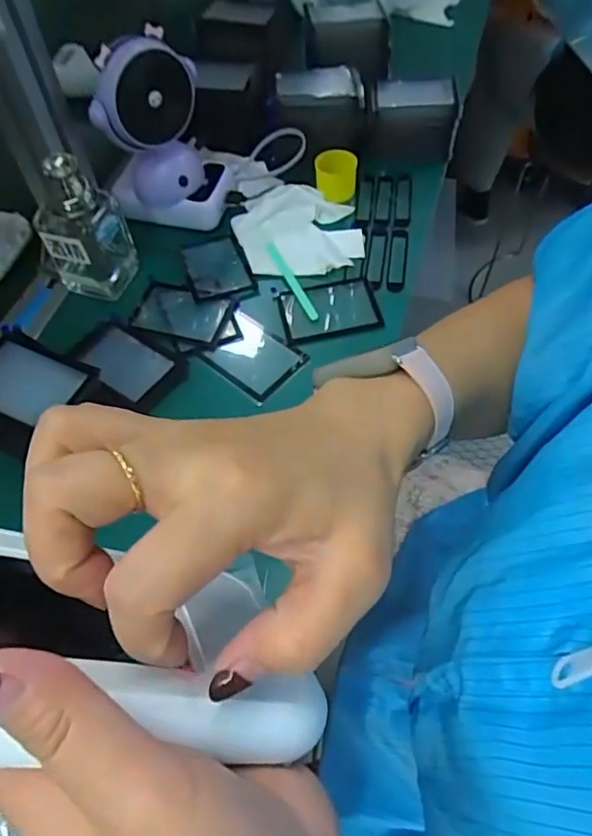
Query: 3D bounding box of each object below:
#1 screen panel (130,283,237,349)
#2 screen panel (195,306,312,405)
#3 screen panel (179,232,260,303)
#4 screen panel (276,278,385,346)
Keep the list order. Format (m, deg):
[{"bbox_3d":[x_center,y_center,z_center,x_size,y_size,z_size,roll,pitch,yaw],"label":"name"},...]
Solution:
[{"bbox_3d":[-0.097,-0.091,0.496,0.079,0.006,0.056,15,59,11],"label":"screen panel"},{"bbox_3d":[-0.036,-0.051,0.472,0.074,0.004,0.056,37,73,18],"label":"screen panel"},{"bbox_3d":[-0.072,-0.136,0.525,0.055,0.008,0.083,-17,58,-9],"label":"screen panel"},{"bbox_3d":[0.028,-0.093,0.494,0.082,0.007,0.058,-10,58,-5],"label":"screen panel"}]

